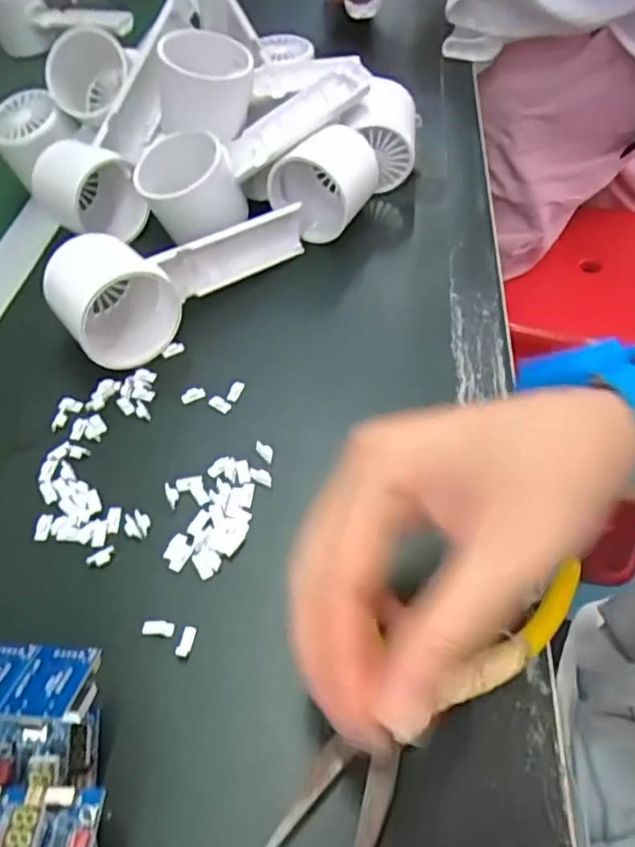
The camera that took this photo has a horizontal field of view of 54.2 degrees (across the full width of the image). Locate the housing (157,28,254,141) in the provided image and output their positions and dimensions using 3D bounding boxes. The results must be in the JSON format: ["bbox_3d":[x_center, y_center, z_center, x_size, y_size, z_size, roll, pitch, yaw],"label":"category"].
[{"bbox_3d":[-0.072,-0.218,0.399,0.060,0.050,0.051,-5,50,0],"label":"housing"}]

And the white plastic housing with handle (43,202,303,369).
[{"bbox_3d":[-0.081,-0.096,0.367,0.058,0.049,0.157,33,59,27],"label":"white plastic housing with handle"}]

